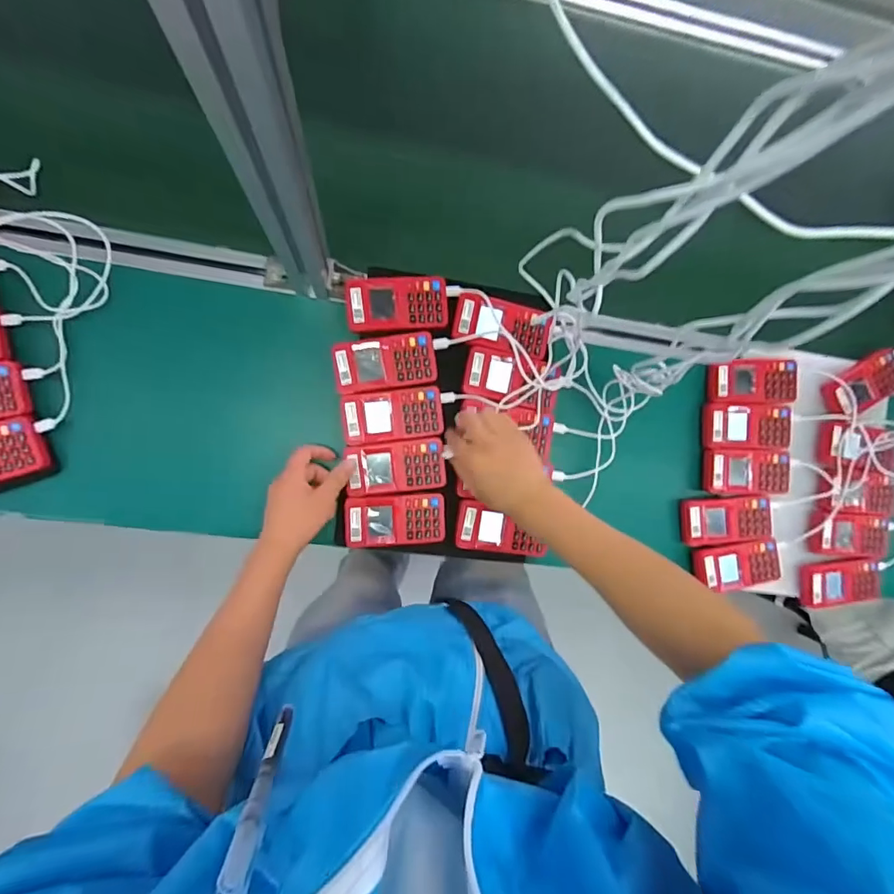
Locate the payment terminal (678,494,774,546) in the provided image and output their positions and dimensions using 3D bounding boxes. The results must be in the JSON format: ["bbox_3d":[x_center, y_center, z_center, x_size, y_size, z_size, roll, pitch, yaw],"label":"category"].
[{"bbox_3d":[0.390,0.100,0.686,0.122,0.023,0.066,-6,92,-9],"label":"payment terminal"}]

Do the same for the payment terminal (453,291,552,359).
[{"bbox_3d":[0.071,-0.153,0.618,0.121,0.014,0.060,12,89,-9],"label":"payment terminal"}]

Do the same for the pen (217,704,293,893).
[{"bbox_3d":[-0.102,0.187,0.276,0.012,0.131,0.009,7,90,-9],"label":"pen"}]

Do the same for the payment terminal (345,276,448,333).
[{"bbox_3d":[-0.059,-0.175,0.599,0.122,0.015,0.066,-4,92,-9],"label":"payment terminal"}]

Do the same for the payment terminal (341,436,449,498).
[{"bbox_3d":[-0.062,0.025,0.600,0.116,0.013,0.063,-6,92,-9],"label":"payment terminal"}]

